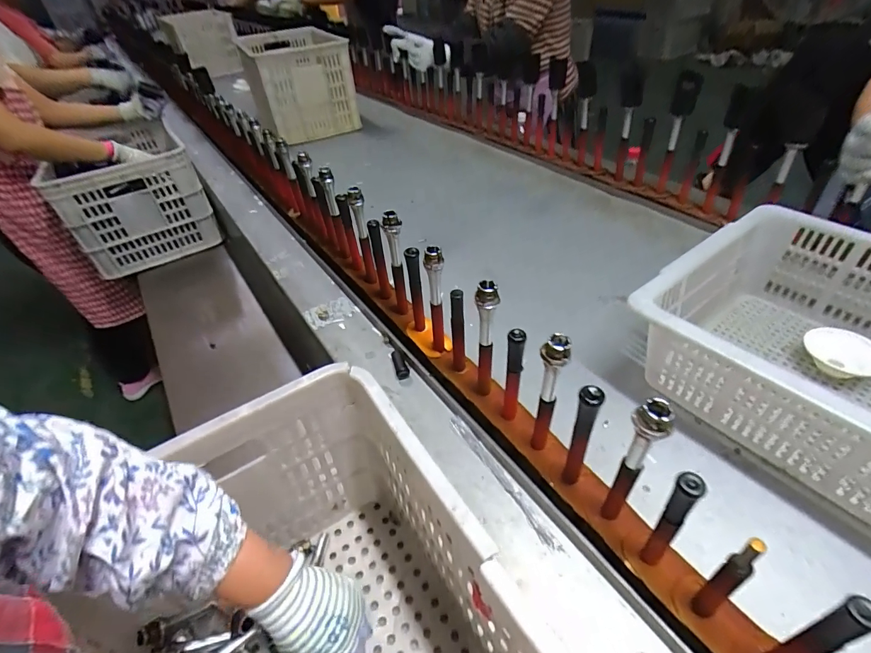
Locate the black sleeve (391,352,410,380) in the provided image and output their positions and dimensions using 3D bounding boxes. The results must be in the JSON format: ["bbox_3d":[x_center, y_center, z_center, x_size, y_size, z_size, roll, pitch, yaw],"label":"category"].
[{"bbox_3d":[-0.051,0.056,0.612,0.017,0.013,0.048,-14,42,-11],"label":"black sleeve"}]

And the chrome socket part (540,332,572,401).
[{"bbox_3d":[0.108,0.041,0.393,0.024,0.079,0.023,9,43,16],"label":"chrome socket part"}]

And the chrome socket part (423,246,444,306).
[{"bbox_3d":[-0.001,-0.060,0.511,0.022,0.085,0.020,-4,41,1],"label":"chrome socket part"}]

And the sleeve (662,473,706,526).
[{"bbox_3d":[0.188,0.134,0.324,0.014,0.059,0.016,-33,48,-28],"label":"sleeve"}]

